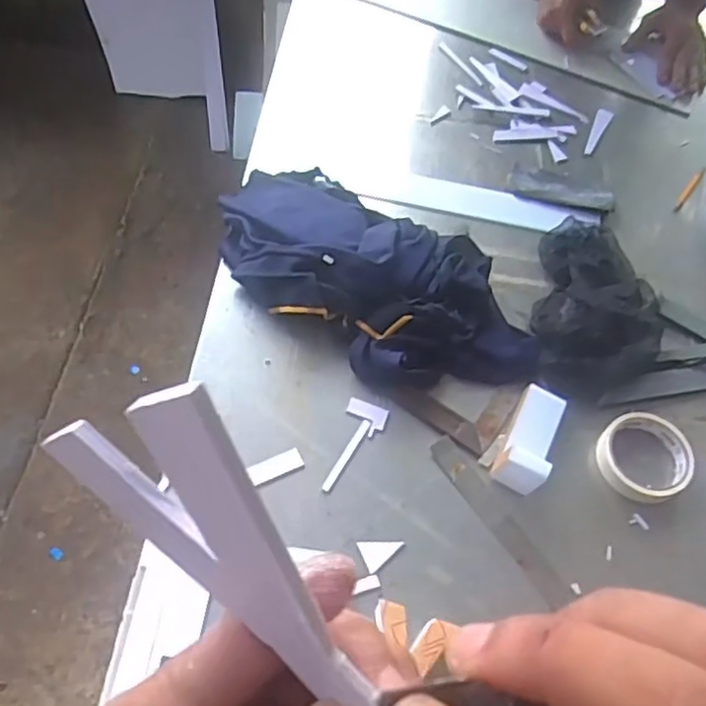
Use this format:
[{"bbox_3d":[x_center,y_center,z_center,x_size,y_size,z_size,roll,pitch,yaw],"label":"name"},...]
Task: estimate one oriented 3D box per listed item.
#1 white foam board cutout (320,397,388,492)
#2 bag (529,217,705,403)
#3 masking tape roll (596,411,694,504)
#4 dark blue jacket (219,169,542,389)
[{"bbox_3d":[0.005,0.098,0.710,0.044,0.004,0.104,14,62,6],"label":"white foam board cutout"},{"bbox_3d":[0.308,-0.069,0.798,0.240,0.063,0.240,-12,62,-9],"label":"bag"},{"bbox_3d":[0.301,0.107,0.709,0.095,0.028,0.092,1,61,-2],"label":"masking tape roll"},{"bbox_3d":[0.017,-0.092,0.792,0.414,0.089,0.225,41,68,19],"label":"dark blue jacket"}]

